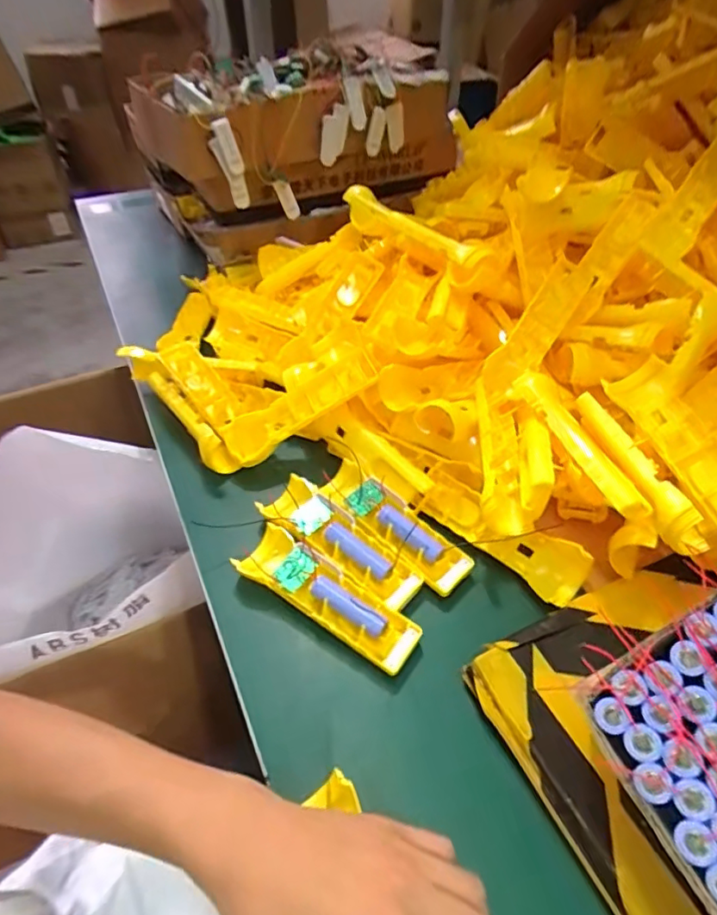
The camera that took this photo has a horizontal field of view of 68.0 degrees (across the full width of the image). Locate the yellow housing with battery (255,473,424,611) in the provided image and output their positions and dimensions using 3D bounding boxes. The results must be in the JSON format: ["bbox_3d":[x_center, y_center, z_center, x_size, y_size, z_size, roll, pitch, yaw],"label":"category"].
[{"bbox_3d":[-0.019,0.073,0.464,0.158,0.029,0.051,32,53,29],"label":"yellow housing with battery"}]

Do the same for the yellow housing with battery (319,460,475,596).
[{"bbox_3d":[0.027,0.059,0.480,0.046,0.027,0.159,-34,54,-29],"label":"yellow housing with battery"}]

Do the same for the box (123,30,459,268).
[{"bbox_3d":[-0.090,-0.482,0.810,0.424,0.197,0.240,-25,50,-23],"label":"box"}]

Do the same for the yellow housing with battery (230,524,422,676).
[{"bbox_3d":[-0.027,0.110,0.426,0.156,0.023,0.047,28,51,26],"label":"yellow housing with battery"}]

